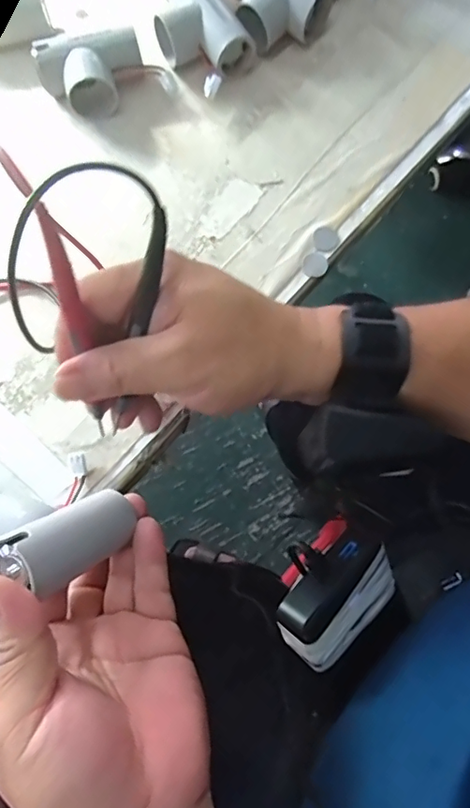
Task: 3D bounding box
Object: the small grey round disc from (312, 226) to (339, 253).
[{"bbox_3d":[0.062,-0.113,0.359,0.018,0.004,0.019,0,73,2],"label":"small grey round disc"}]

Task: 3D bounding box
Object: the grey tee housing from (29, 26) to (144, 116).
[{"bbox_3d":[-0.105,-0.238,0.386,0.075,0.037,0.055,-9,73,-1],"label":"grey tee housing"}]

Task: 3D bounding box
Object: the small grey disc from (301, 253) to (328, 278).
[{"bbox_3d":[0.054,-0.094,0.355,0.017,0.004,0.018,0,73,2],"label":"small grey disc"}]

